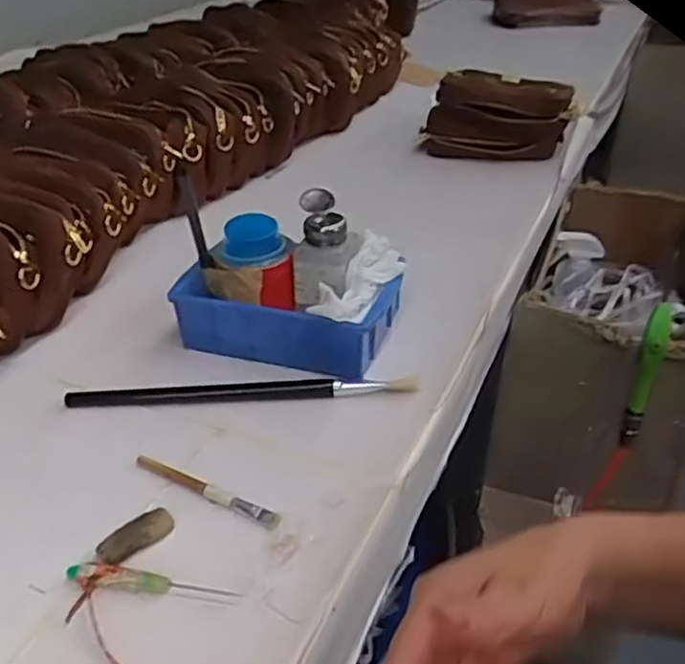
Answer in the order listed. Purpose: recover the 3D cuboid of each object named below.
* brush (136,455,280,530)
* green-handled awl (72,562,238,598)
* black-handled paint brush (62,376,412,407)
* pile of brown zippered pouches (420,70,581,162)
[{"bbox_3d":[-0.101,0.114,0.521,0.127,0.004,0.013,16,39,27],"label":"brush"},{"bbox_3d":[-0.121,0.156,0.451,0.114,0.009,0.016,2,34,9],"label":"green-handled awl"},{"bbox_3d":[-0.085,0.050,0.608,0.297,0.008,0.015,-4,34,0],"label":"black-handled paint brush"},{"bbox_3d":[0.231,-0.321,1.072,0.213,0.110,0.071,14,37,20],"label":"pile of brown zippered pouches"}]

